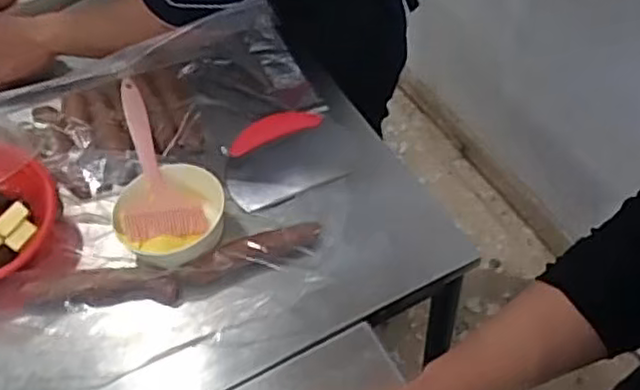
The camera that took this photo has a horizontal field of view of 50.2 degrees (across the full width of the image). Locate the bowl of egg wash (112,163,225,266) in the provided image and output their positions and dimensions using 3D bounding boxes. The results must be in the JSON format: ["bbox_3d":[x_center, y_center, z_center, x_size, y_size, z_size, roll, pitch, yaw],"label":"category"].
[{"bbox_3d":[-0.158,0.020,0.722,0.106,0.053,0.109,-2,52,3],"label":"bowl of egg wash"}]

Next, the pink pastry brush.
[{"bbox_3d":[-0.185,-0.039,0.749,0.080,0.036,0.192,-14,65,-9],"label":"pink pastry brush"}]

